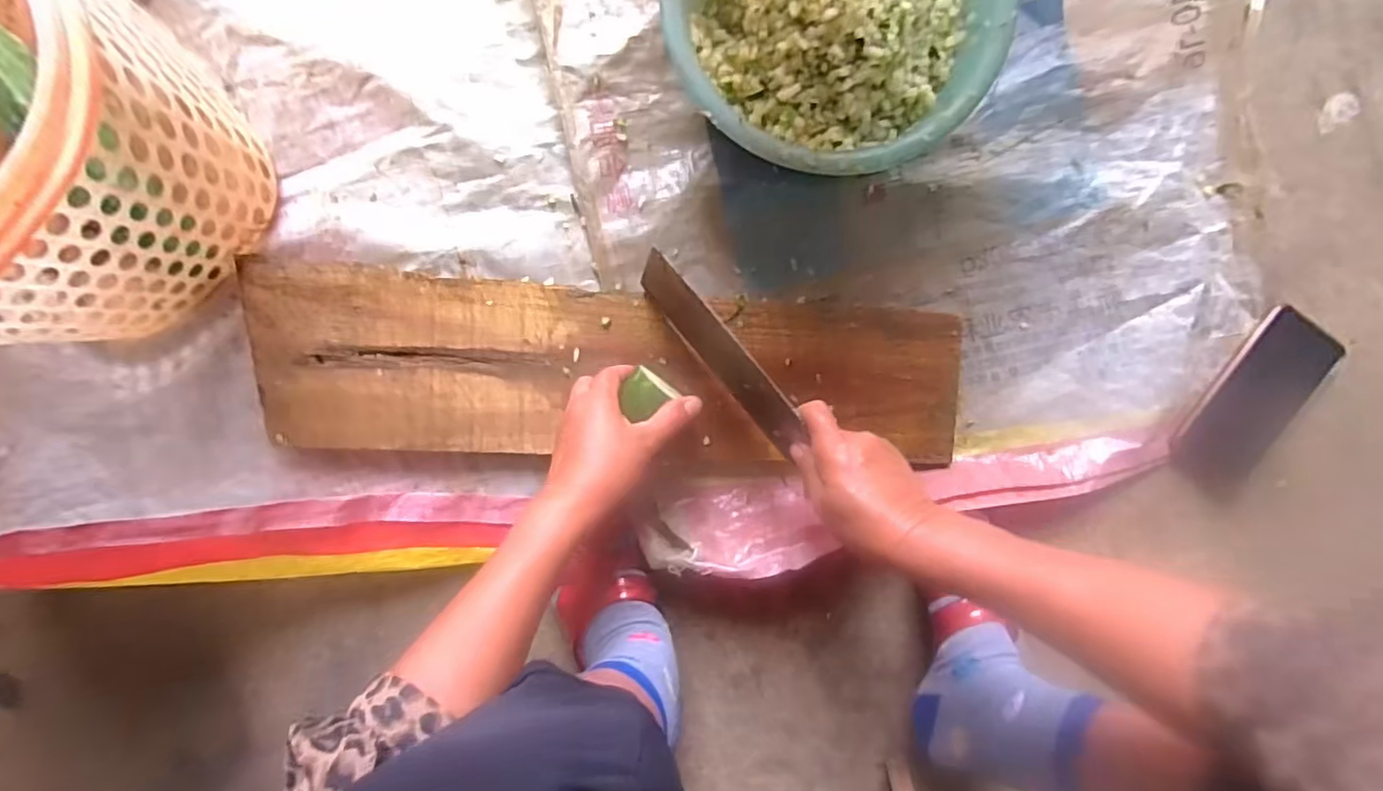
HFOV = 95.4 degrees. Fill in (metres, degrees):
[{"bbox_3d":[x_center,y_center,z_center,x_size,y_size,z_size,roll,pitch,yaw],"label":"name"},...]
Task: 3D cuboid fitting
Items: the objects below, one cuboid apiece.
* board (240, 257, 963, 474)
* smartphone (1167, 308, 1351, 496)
[{"bbox_3d":[-0.075,-0.016,0.559,0.615,0.024,0.154,5,92,-2],"label":"board"},{"bbox_3d":[0.518,0.007,0.578,0.077,0.016,0.169,37,90,-3],"label":"smartphone"}]

